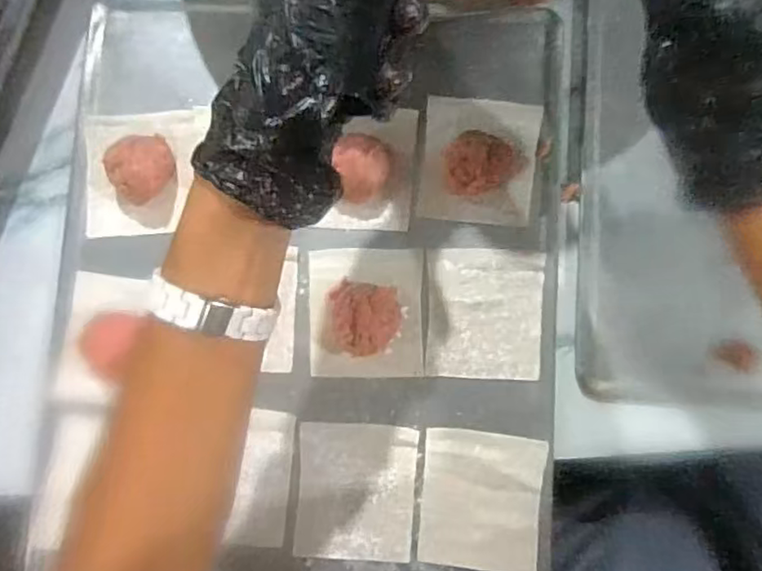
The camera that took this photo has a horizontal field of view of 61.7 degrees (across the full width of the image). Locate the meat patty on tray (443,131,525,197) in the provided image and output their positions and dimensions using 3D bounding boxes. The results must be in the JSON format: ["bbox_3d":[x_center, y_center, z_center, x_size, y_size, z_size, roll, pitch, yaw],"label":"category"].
[{"bbox_3d":[0.067,-0.078,0.414,0.051,0.032,0.037,-5,84,2],"label":"meat patty on tray"}]

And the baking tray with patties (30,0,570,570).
[{"bbox_3d":[-0.053,0.022,0.416,0.332,0.031,0.440,3,86,3],"label":"baking tray with patties"}]

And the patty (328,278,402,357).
[{"bbox_3d":[-0.009,0.018,0.410,0.043,0.033,0.050,-20,83,0],"label":"patty"}]

